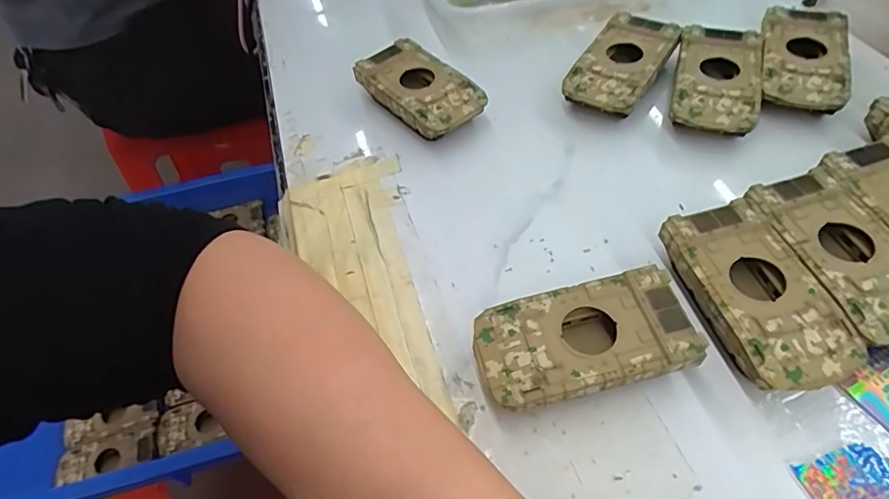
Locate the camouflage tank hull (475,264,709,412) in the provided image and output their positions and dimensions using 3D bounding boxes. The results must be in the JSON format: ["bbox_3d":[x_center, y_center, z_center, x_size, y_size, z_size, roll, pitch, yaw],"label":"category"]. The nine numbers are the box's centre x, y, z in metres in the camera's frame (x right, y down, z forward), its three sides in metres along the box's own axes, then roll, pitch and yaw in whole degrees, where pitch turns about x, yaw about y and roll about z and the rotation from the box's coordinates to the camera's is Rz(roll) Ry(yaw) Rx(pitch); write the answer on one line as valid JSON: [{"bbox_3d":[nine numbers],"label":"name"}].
[{"bbox_3d":[0.064,0.045,0.253,0.094,0.027,0.051,-13,54,-4],"label":"camouflage tank hull"}]

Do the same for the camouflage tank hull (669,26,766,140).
[{"bbox_3d":[0.179,-0.107,0.356,0.051,0.031,0.091,13,56,14],"label":"camouflage tank hull"}]

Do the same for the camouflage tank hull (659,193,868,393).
[{"bbox_3d":[0.148,0.023,0.259,0.051,0.024,0.096,-14,54,-5],"label":"camouflage tank hull"}]

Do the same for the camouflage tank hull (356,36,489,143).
[{"bbox_3d":[-0.016,-0.110,0.376,0.049,0.025,0.090,-34,58,-19],"label":"camouflage tank hull"}]

